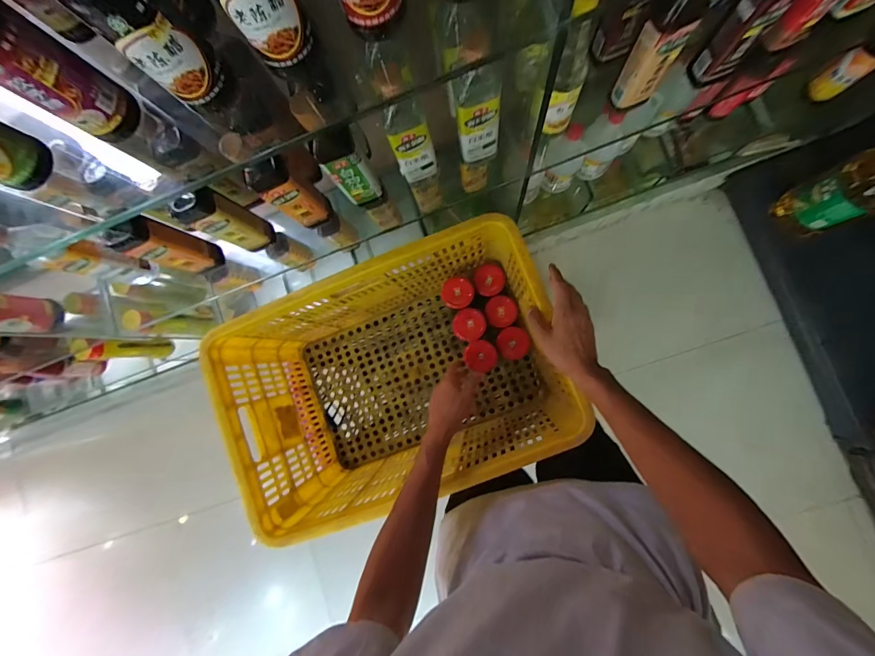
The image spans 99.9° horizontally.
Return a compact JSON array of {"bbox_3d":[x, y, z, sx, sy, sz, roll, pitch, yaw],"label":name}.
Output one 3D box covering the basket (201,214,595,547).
[{"bbox_3d":[-0.074,0.095,0.738,0.567,0.341,0.368,-20,84,6],"label":"basket"}]

